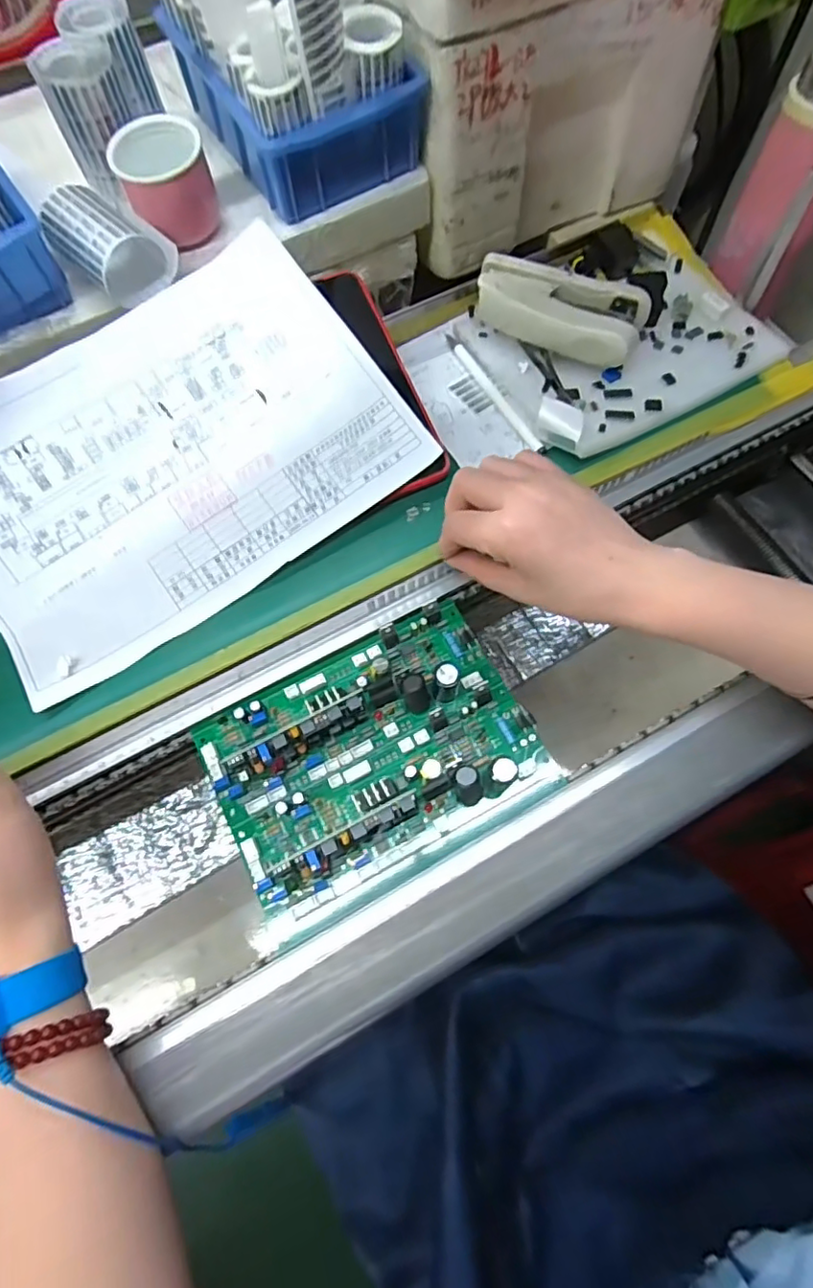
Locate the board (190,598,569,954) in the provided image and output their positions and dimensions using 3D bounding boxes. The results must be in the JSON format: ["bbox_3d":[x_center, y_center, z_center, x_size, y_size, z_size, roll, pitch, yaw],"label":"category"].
[{"bbox_3d":[-0.017,0.060,0.335,0.178,0.036,0.134,-26,69,-13],"label":"board"}]

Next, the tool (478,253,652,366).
[{"bbox_3d":[0.105,-0.232,0.414,0.115,0.031,0.050,22,67,8],"label":"tool"}]

